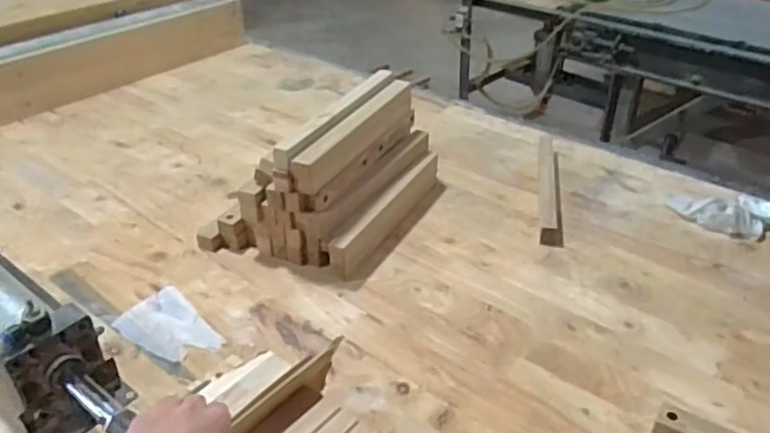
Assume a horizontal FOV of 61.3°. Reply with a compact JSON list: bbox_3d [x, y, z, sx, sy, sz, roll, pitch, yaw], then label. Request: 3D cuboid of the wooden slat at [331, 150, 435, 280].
[{"bbox_3d":[0.005,-0.005,1.003,0.030,0.058,0.304,16,35,24],"label":"wooden slat"}]

